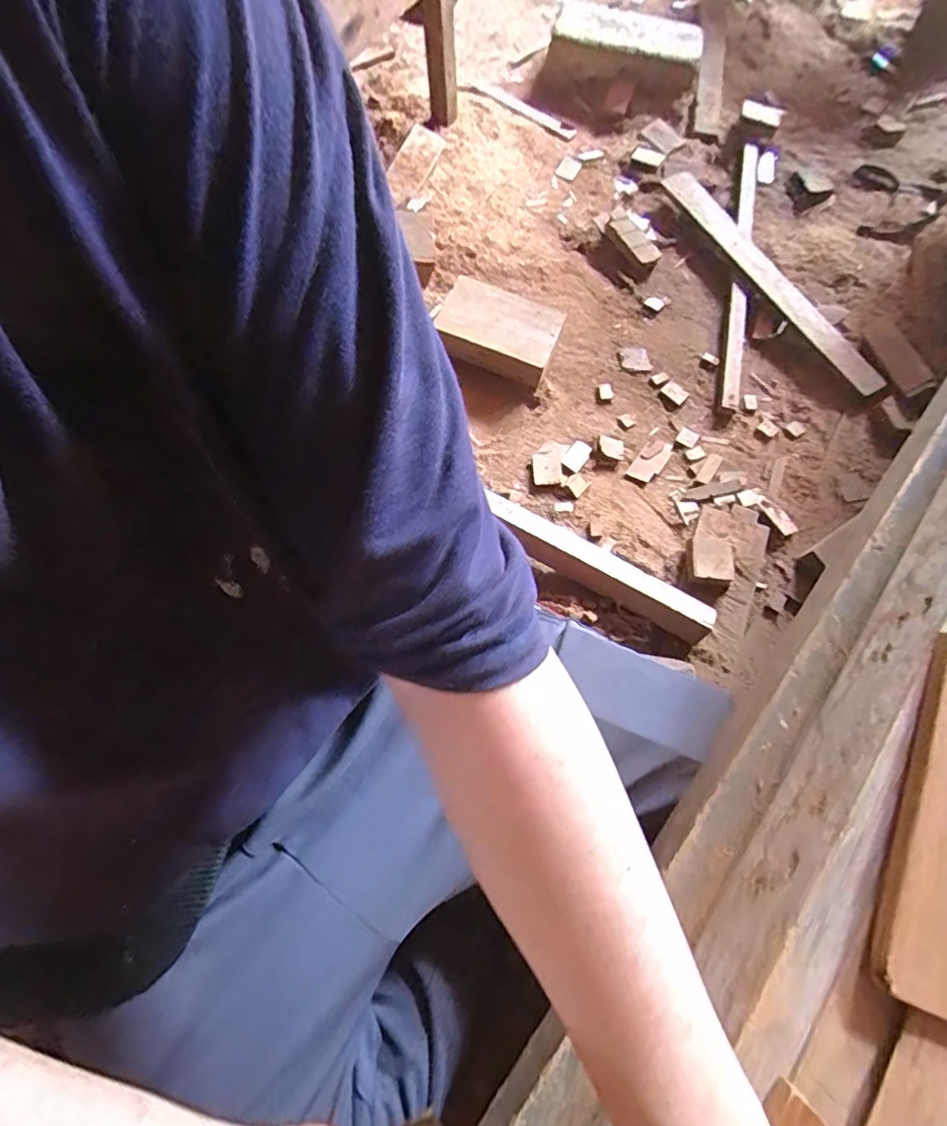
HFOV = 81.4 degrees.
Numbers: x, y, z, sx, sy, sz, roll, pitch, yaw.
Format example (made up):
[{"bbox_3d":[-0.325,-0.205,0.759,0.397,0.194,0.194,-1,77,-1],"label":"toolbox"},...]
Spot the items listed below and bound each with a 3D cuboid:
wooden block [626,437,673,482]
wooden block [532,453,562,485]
[{"bbox_3d":[0.255,-0.148,0.795,0.037,0.008,0.075,36,76,10],"label":"wooden block"},{"bbox_3d":[0.106,-0.135,0.791,0.041,0.009,0.049,-3,73,-1],"label":"wooden block"}]

